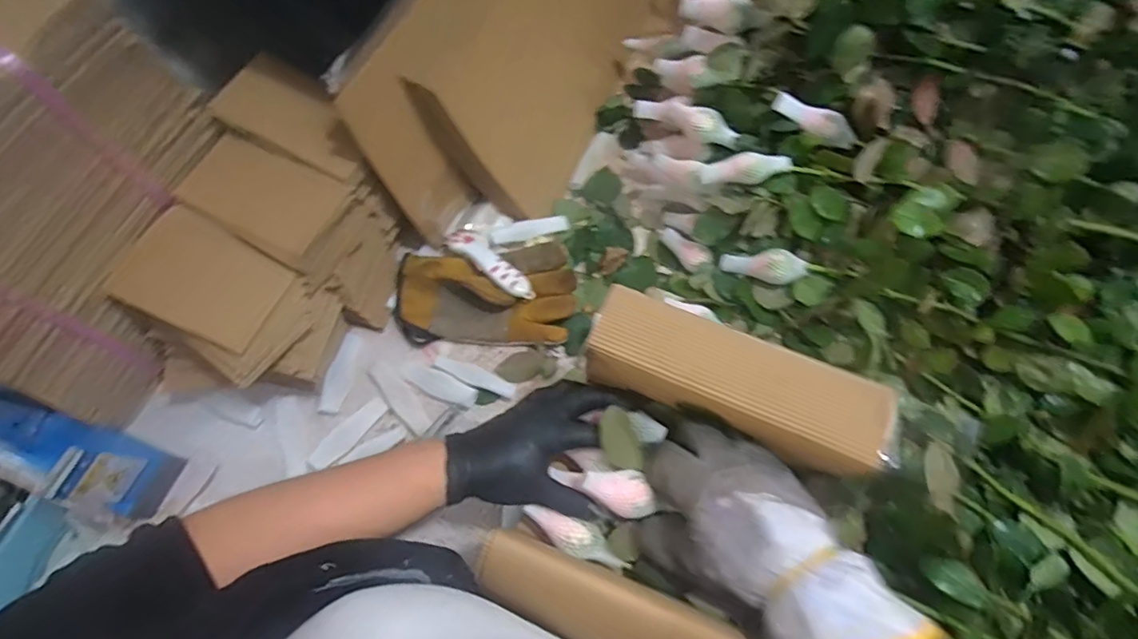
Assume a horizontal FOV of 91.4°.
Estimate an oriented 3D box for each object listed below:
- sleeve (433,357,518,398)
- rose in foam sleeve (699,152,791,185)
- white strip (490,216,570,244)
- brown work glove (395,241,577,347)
[{"bbox_3d":[-0.101,0.061,0.601,0.090,0.014,0.021,20,70,6],"label":"sleeve"},{"bbox_3d":[0.181,-0.155,0.569,0.087,0.026,0.027,-3,69,15],"label":"rose in foam sleeve"},{"bbox_3d":[-0.044,-0.105,0.651,0.092,0.015,0.020,-13,70,-7],"label":"white strip"},{"bbox_3d":[-0.092,-0.025,0.608,0.196,0.037,0.105,-2,69,-3],"label":"brown work glove"}]

